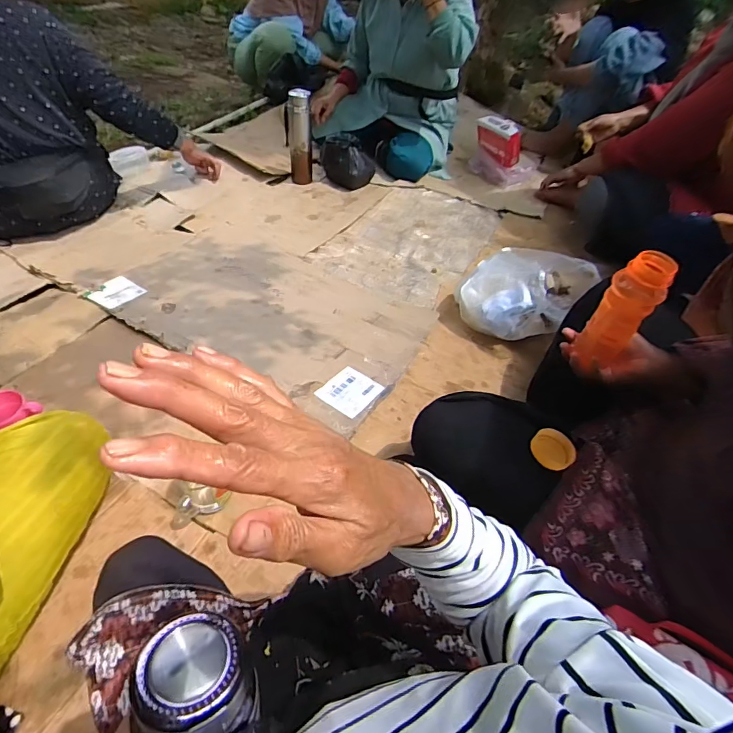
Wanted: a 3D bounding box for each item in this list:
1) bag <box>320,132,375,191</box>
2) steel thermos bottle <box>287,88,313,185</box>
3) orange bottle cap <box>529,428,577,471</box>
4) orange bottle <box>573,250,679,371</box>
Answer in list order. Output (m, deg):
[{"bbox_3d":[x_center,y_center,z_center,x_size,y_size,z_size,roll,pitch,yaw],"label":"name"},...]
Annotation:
[{"bbox_3d":[-0.072,-0.785,1.687,0.207,0.137,0.170,5,49,-2],"label":"bag"},{"bbox_3d":[-0.238,-0.818,1.597,0.083,0.286,0.089,-6,50,-12],"label":"steel thermos bottle"},{"bbox_3d":[0.245,0.108,0.583,0.055,0.015,0.051,3,49,-4],"label":"orange bottle cap"},{"bbox_3d":[0.387,-0.085,0.674,0.070,0.184,0.067,37,55,23],"label":"orange bottle"}]

